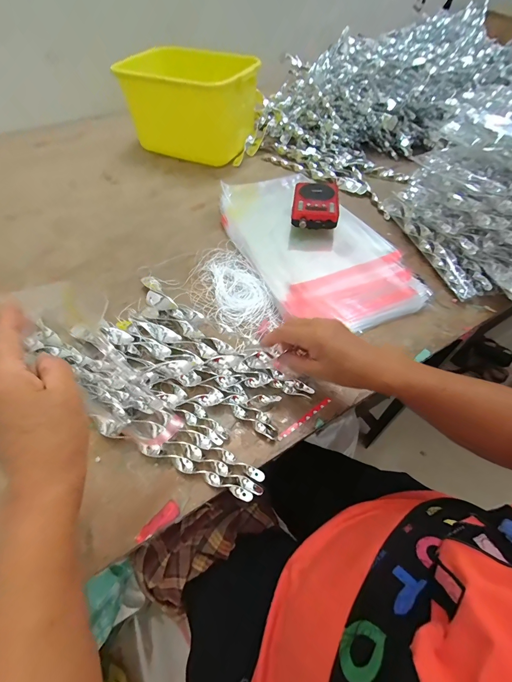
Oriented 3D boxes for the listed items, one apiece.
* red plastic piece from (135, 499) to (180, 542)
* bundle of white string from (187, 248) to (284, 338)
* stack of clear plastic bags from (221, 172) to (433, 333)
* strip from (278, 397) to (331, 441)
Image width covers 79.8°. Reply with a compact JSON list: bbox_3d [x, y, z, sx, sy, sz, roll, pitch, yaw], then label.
[{"bbox_3d":[-0.103,0.194,0.324,0.018,0.004,0.047,38,62,24],"label":"red plastic piece"},{"bbox_3d":[-0.048,-0.092,0.530,0.120,0.009,0.217,-20,56,-14],"label":"bundle of white string"},{"bbox_3d":[0.094,-0.206,0.601,0.251,0.025,0.472,-19,56,-14],"label":"stack of clear plastic bags"},{"bbox_3d":[0.063,0.099,0.390,0.086,0.004,0.009,-32,60,-21],"label":"strip"}]

